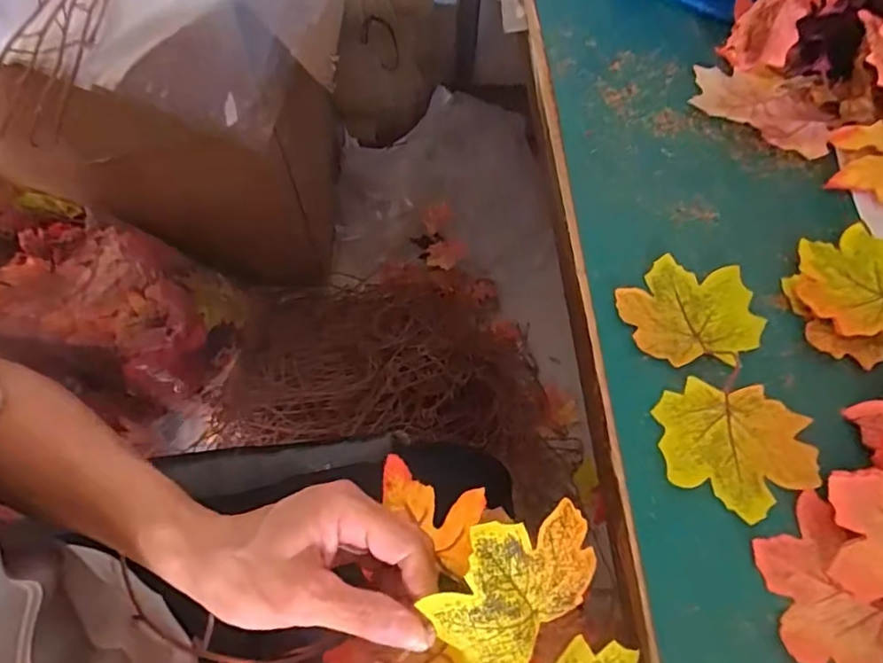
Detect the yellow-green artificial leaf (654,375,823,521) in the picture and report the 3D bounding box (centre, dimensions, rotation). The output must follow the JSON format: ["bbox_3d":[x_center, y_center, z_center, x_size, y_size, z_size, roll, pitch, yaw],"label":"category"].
[{"bbox_3d":[0.180,0.069,0.345,0.091,0.011,0.079,5,62,0],"label":"yellow-green artificial leaf"}]

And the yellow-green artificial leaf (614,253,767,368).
[{"bbox_3d":[0.169,-0.014,0.389,0.092,0.011,0.079,17,63,6],"label":"yellow-green artificial leaf"}]

